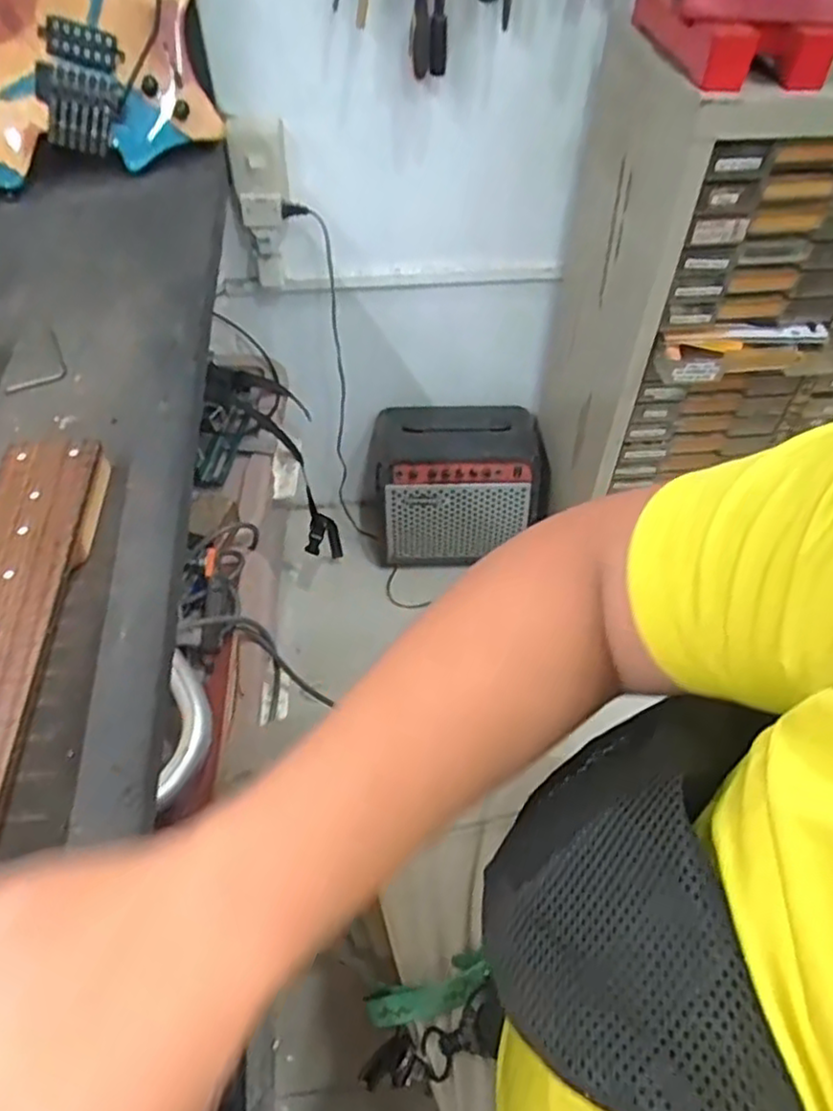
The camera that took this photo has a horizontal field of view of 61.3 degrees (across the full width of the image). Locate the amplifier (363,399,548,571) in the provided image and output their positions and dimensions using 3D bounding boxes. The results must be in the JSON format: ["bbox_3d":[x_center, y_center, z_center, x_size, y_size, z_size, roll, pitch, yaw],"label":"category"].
[{"bbox_3d":[0.063,-0.131,1.382,0.339,0.298,0.195,0,50,-1],"label":"amplifier"}]

